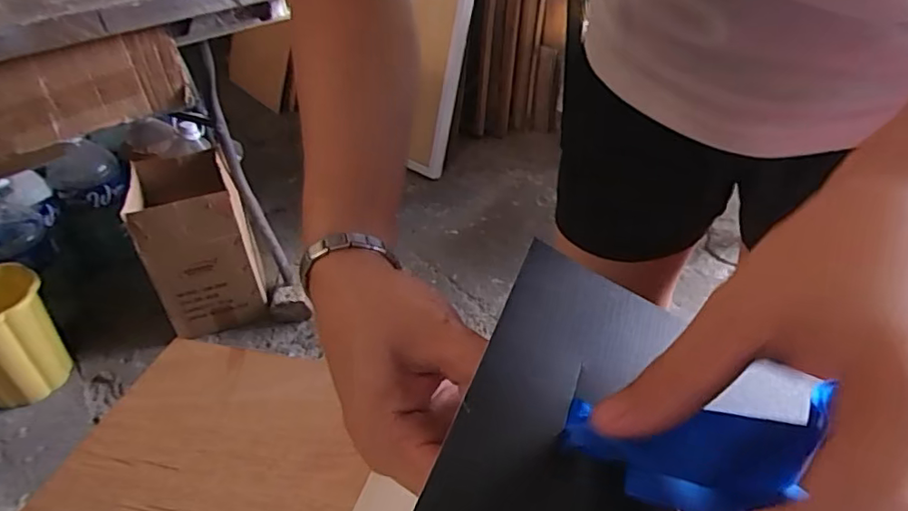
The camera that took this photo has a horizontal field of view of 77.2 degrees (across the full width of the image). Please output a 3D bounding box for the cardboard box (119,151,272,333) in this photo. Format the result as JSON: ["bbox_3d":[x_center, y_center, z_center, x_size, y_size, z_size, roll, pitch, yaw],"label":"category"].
[{"bbox_3d":[-0.641,-0.037,1.453,0.240,0.393,0.292,-18,40,-14],"label":"cardboard box"}]

